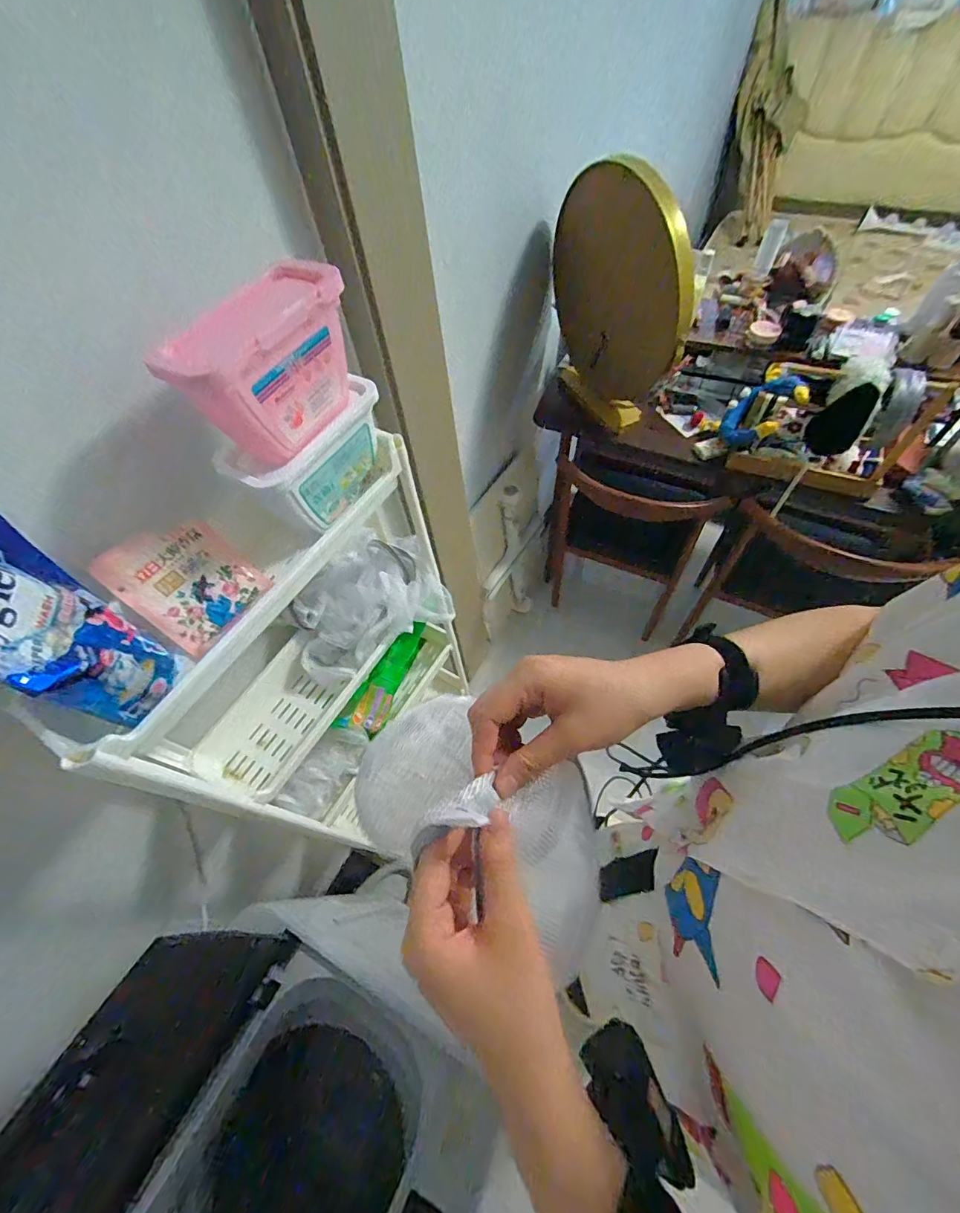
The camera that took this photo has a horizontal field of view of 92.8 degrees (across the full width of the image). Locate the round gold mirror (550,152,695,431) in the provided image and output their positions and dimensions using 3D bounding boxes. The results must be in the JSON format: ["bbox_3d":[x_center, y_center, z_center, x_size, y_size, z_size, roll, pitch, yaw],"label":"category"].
[{"bbox_3d":[0.304,-0.703,1.052,0.354,0.466,0.271,23,62,18],"label":"round gold mirror"}]

